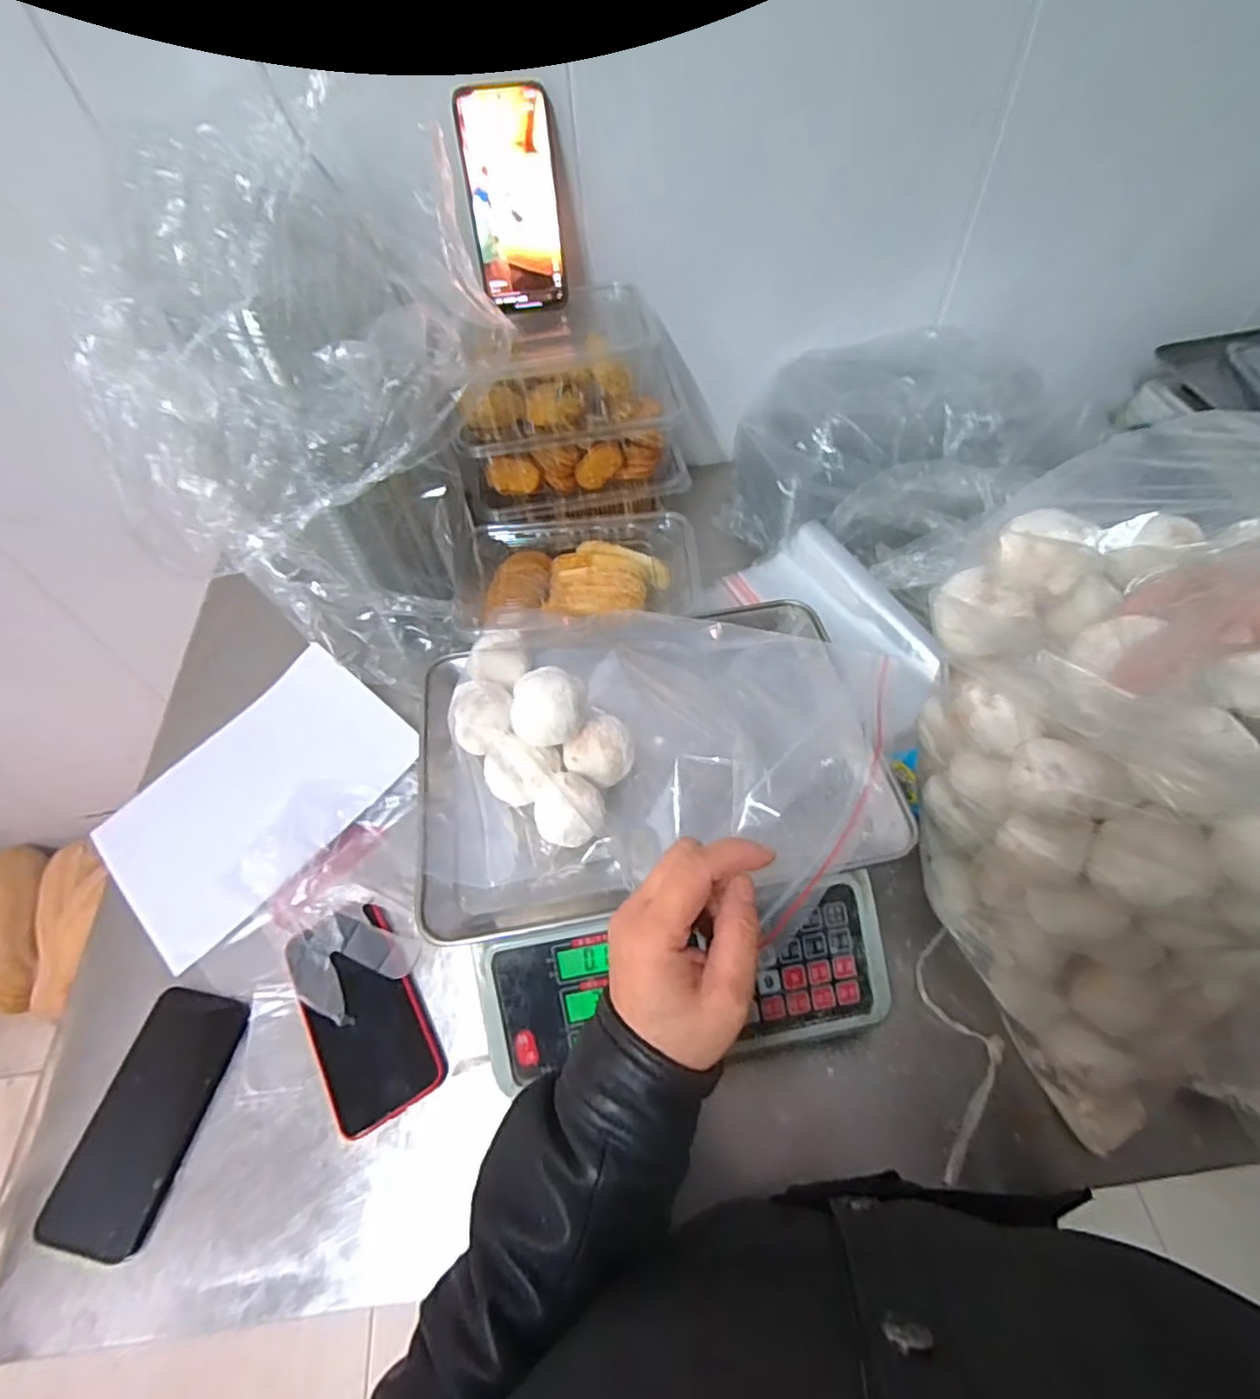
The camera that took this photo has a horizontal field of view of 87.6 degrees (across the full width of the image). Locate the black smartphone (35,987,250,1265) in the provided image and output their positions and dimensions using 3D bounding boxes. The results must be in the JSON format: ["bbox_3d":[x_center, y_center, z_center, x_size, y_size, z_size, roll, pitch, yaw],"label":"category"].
[{"bbox_3d":[-0.348,0.298,0.476,0.077,0.008,0.160,7,57,9],"label":"black smartphone"}]

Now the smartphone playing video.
[{"bbox_3d":[-0.105,-0.451,0.601,0.079,0.167,0.012,-9,34,-2],"label":"smartphone playing video"}]

